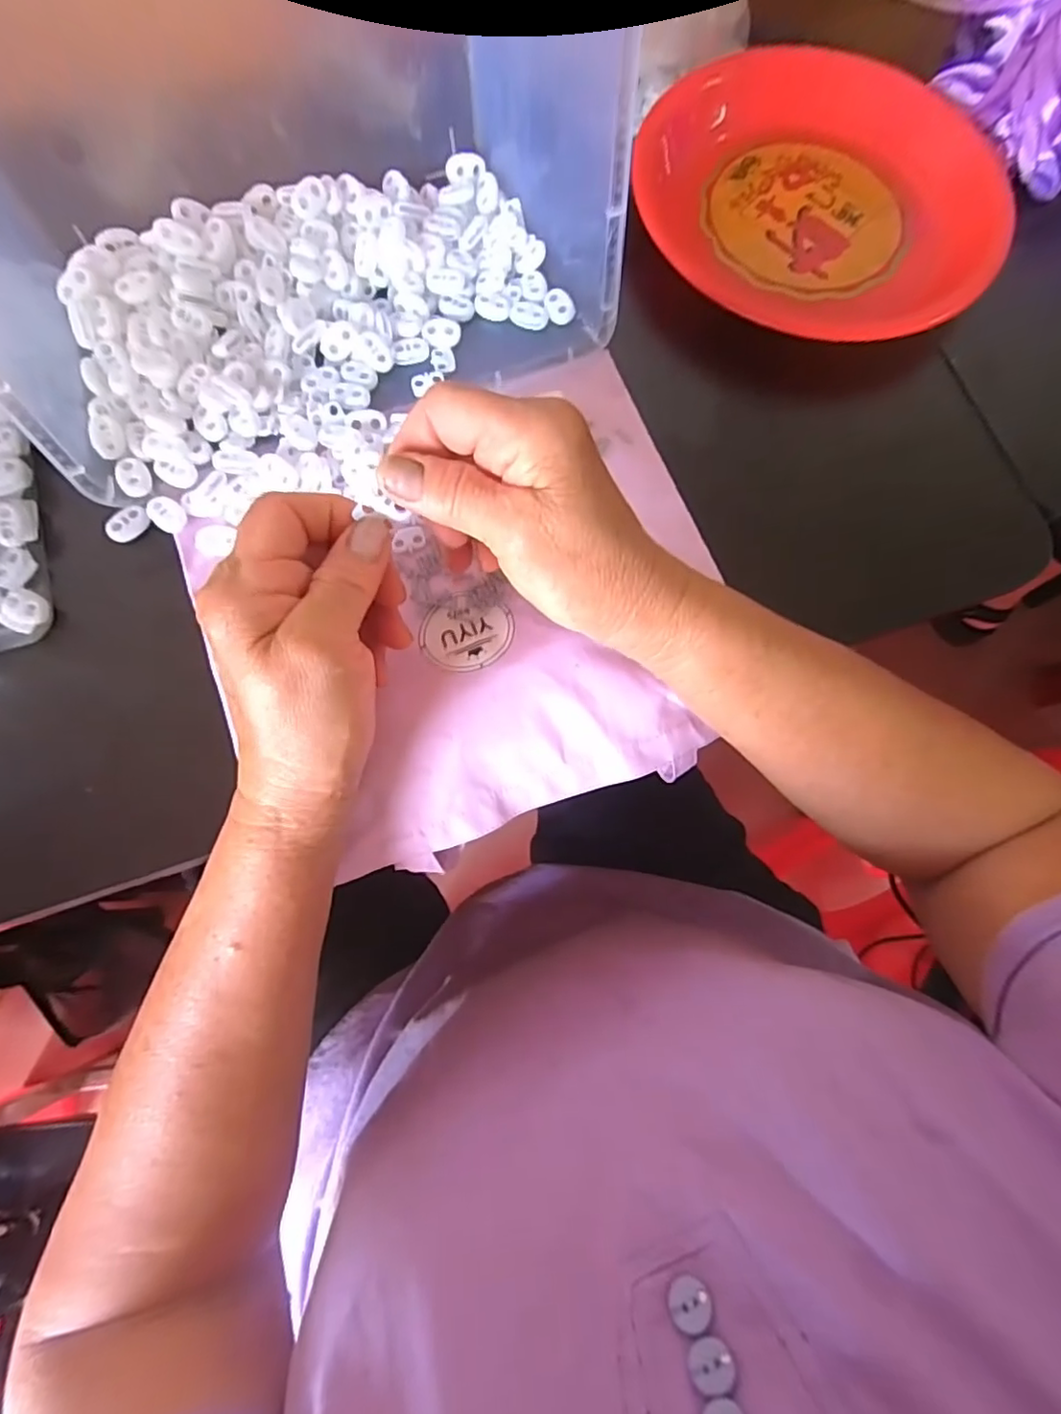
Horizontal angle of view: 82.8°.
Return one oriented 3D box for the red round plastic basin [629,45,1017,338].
[{"bbox_3d":[0.173,-0.324,0.376,0.218,0.040,0.230,1,76,-2],"label":"red round plastic basin"}]

